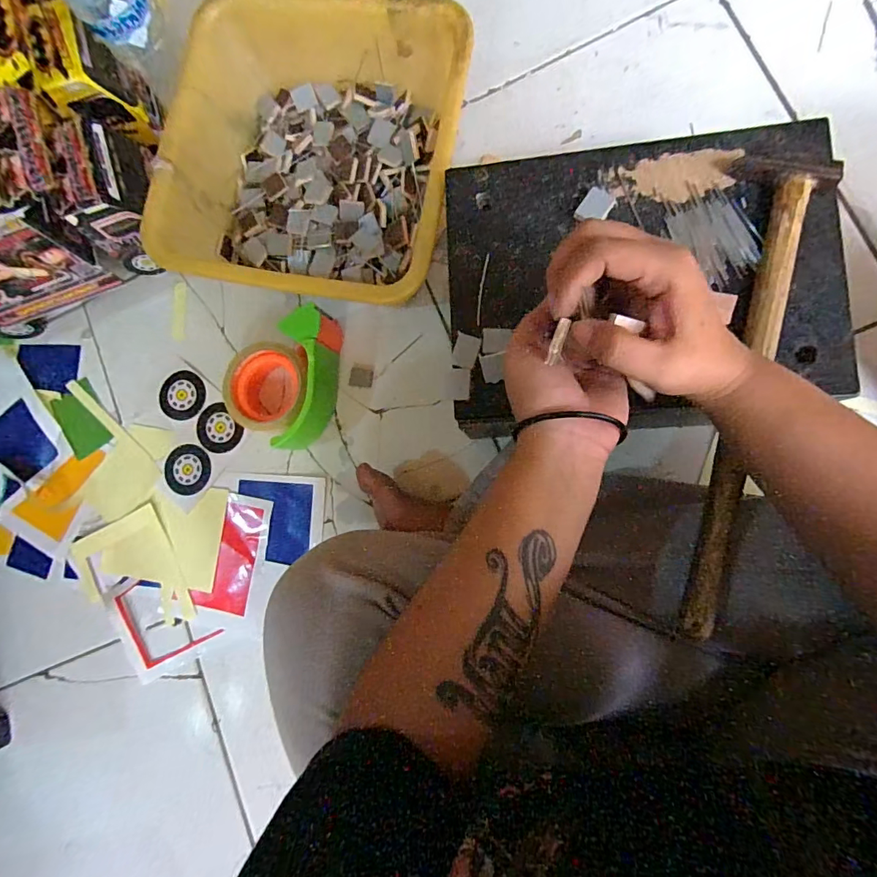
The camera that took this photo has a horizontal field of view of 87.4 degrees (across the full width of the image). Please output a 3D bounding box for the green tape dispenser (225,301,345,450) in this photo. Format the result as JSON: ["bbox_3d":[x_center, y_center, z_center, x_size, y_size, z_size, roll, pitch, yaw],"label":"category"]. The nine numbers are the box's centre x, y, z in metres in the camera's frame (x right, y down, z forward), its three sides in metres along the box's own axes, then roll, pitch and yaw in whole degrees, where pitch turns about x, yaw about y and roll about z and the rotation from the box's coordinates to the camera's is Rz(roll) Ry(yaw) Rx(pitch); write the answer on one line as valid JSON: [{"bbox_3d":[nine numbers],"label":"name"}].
[{"bbox_3d":[-0.164,-0.064,0.486,0.109,0.059,0.147,5,86,9],"label":"green tape dispenser"}]

